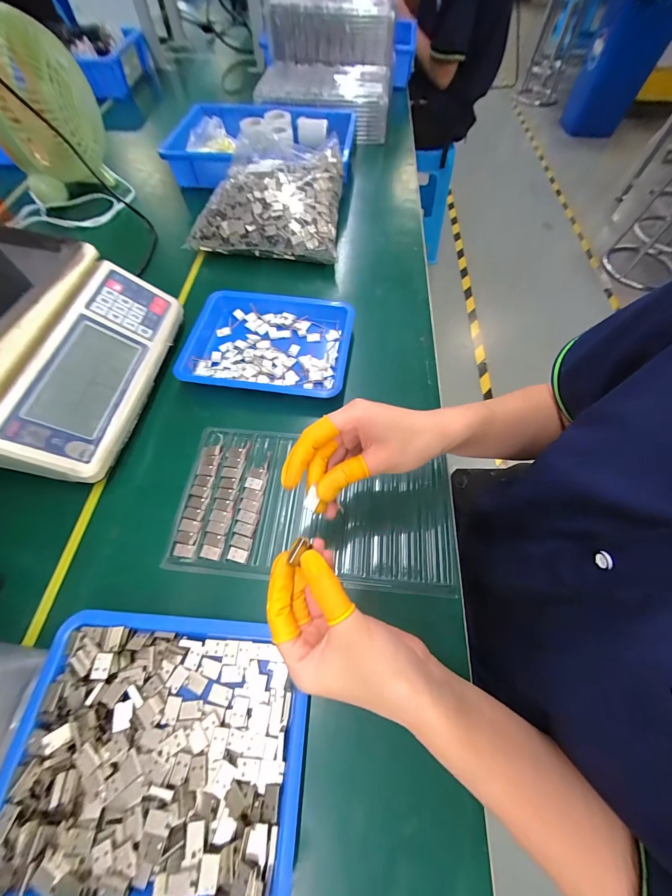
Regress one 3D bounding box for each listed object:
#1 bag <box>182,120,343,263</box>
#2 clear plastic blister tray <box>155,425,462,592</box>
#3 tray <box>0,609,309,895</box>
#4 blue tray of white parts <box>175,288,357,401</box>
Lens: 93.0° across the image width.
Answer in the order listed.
[{"bbox_3d":[-0.106,-0.438,0.557,0.241,0.113,0.238,8,63,2],"label":"bag"},{"bbox_3d":[-0.020,0.061,0.351,0.291,0.013,0.159,5,63,1],"label":"clear plastic blister tray"},{"bbox_3d":[-0.131,0.228,0.247,0.209,0.033,0.168,5,63,1],"label":"tray"},{"bbox_3d":[-0.098,-0.145,0.442,0.227,0.029,0.167,8,63,2],"label":"blue tray of white parts"}]

